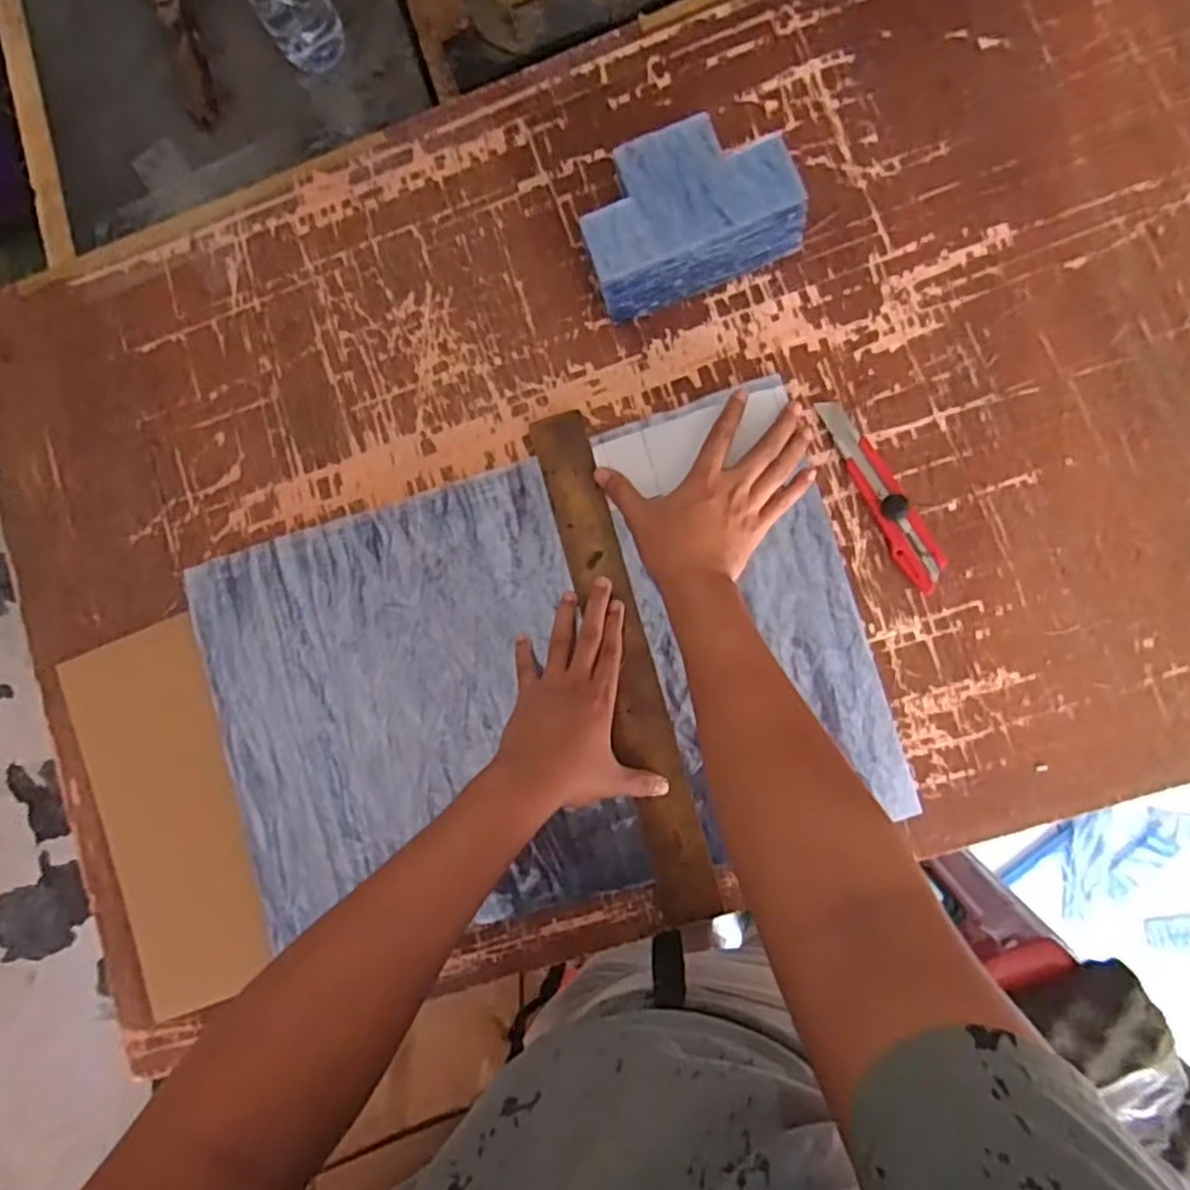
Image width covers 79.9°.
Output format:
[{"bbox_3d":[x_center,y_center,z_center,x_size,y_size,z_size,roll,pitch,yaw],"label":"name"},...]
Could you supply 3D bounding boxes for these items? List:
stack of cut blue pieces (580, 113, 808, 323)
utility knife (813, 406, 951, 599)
[{"bbox_3d":[0.072,-0.320,0.600,0.176,0.072,0.114,-22,82,5],"label":"stack of cut blue pieces"},{"bbox_3d":[0.233,-0.084,0.581,0.032,0.013,0.173,-28,81,4],"label":"utility knife"}]

